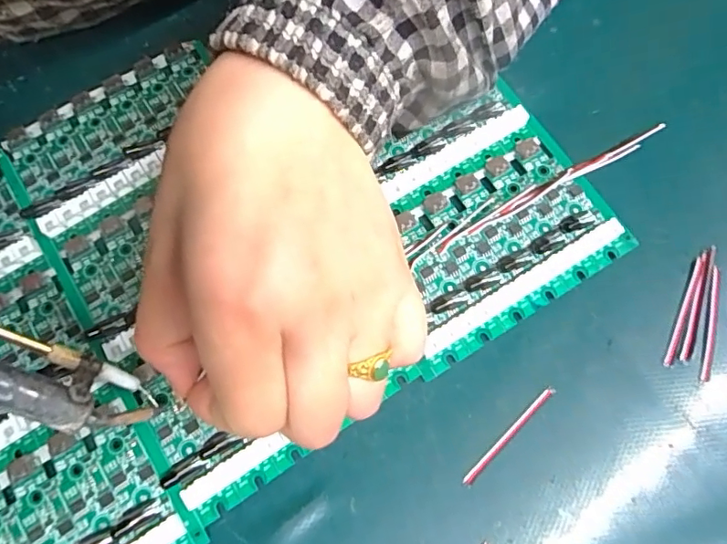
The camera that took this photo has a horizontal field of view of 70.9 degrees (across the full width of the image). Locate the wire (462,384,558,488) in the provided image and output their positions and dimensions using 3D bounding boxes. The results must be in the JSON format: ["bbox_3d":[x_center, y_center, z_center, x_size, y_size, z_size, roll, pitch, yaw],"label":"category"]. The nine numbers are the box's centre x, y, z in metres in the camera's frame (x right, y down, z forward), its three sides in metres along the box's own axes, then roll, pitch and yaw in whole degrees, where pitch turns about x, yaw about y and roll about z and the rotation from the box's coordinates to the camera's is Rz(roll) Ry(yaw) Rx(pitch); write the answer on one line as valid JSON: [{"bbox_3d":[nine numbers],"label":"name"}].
[{"bbox_3d":[0.055,0.061,0.192,0.049,0.004,0.004,-43,77,-12],"label":"wire"}]

